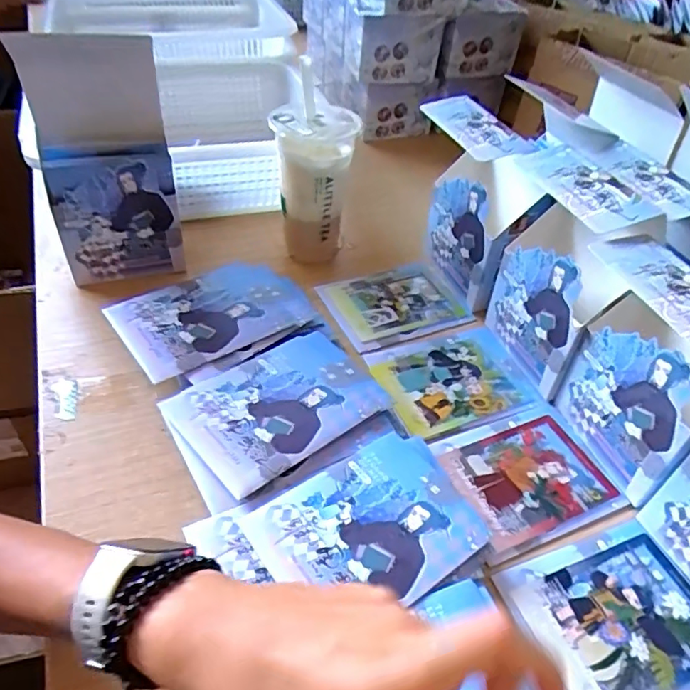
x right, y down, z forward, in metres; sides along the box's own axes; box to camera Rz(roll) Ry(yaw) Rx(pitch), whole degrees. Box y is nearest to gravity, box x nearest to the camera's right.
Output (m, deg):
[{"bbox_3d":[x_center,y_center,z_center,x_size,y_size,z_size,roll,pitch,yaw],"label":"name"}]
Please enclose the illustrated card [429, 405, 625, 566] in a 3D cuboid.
[{"bbox_3d":[0.147,0.107,0.456,0.141,0.010,0.108,-14,47,-20],"label":"illustrated card"}]

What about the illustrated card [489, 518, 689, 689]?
[{"bbox_3d":[0.188,0.187,0.379,0.135,0.004,0.108,-13,46,-18],"label":"illustrated card"}]

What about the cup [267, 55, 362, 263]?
[{"bbox_3d":[-0.033,-0.184,0.597,0.082,0.212,0.086,3,43,-2],"label":"cup"}]

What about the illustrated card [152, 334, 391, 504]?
[{"bbox_3d":[-0.052,0.044,0.452,0.162,0.009,0.113,-29,53,-30],"label":"illustrated card"}]

